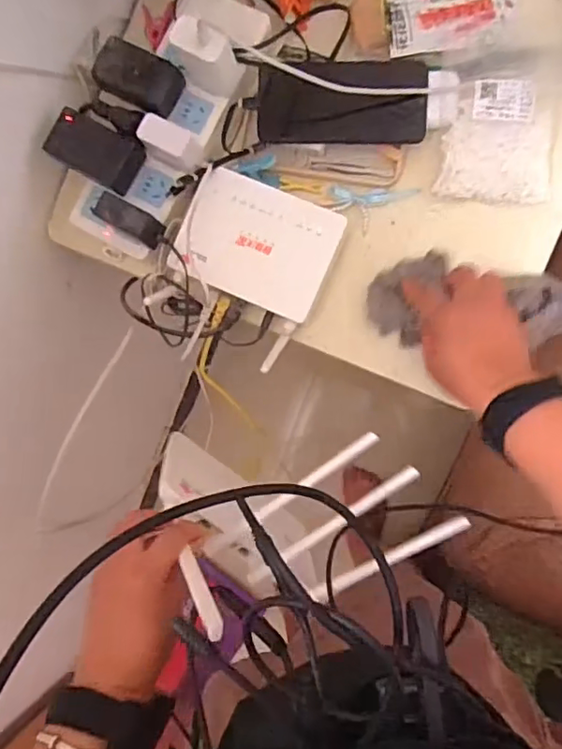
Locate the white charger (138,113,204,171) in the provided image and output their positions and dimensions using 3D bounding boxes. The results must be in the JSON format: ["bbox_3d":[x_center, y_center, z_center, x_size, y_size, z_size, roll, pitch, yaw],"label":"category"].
[{"bbox_3d":[-0.105,-0.220,0.539,0.050,0.038,0.034,28,91,10],"label":"white charger"}]

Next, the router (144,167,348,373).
[{"bbox_3d":[-0.031,-0.108,0.541,0.143,0.034,0.151,31,91,10],"label":"router"}]

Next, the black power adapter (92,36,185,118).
[{"bbox_3d":[-0.135,-0.285,0.547,0.080,0.035,0.048,28,91,10],"label":"black power adapter"}]

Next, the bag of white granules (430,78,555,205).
[{"bbox_3d":[0.200,-0.214,0.518,0.099,0.031,0.102,3,87,9],"label":"bag of white granules"}]

